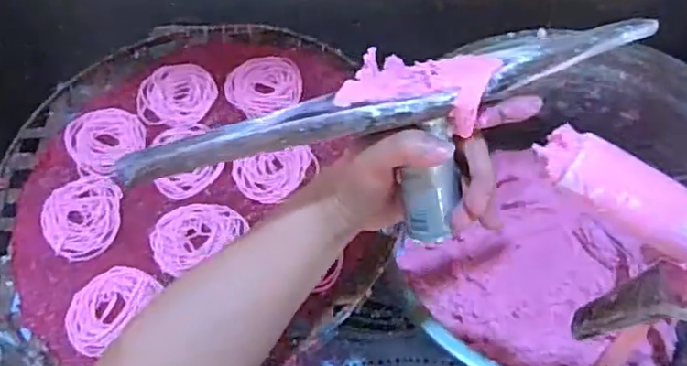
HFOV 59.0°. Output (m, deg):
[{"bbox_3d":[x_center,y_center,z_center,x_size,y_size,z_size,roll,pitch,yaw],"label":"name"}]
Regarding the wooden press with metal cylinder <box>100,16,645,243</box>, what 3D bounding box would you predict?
[{"bbox_3d":[0.038,-0.018,0.336,0.298,0.081,0.074,-13,60,-13],"label":"wooden press with metal cylinder"}]

